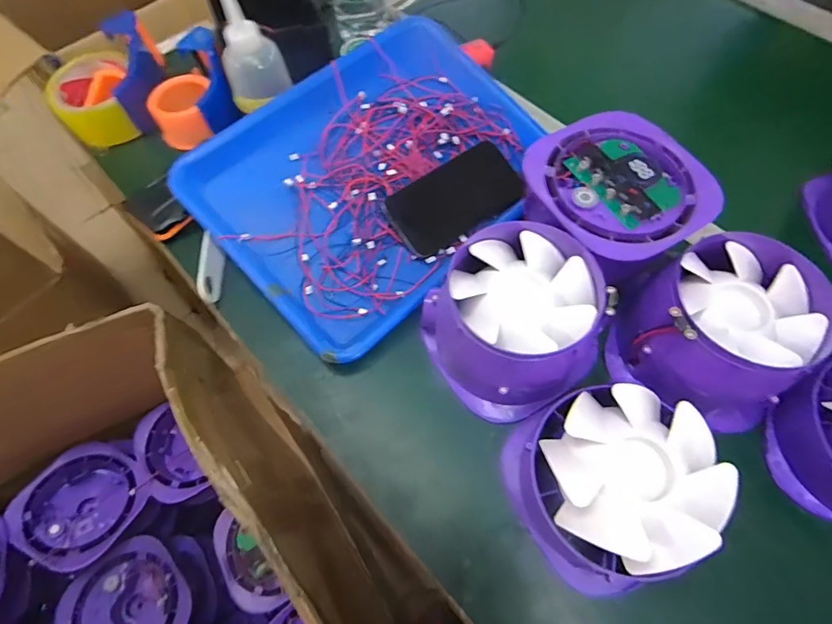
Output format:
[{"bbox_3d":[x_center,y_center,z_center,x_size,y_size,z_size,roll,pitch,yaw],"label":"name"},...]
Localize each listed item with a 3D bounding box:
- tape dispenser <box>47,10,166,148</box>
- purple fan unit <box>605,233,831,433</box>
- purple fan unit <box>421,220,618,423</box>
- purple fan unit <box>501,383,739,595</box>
[{"bbox_3d":[-0.358,-0.269,0.533,0.104,0.057,0.147,-10,64,-5],"label":"tape dispenser"},{"bbox_3d":[0.243,0.012,0.372,0.136,0.093,0.126,14,64,7],"label":"purple fan unit"},{"bbox_3d":[0.080,0.008,0.374,0.123,0.096,0.122,0,63,0],"label":"purple fan unit"},{"bbox_3d":[0.139,0.117,0.323,0.122,0.080,0.118,0,63,0],"label":"purple fan unit"}]

